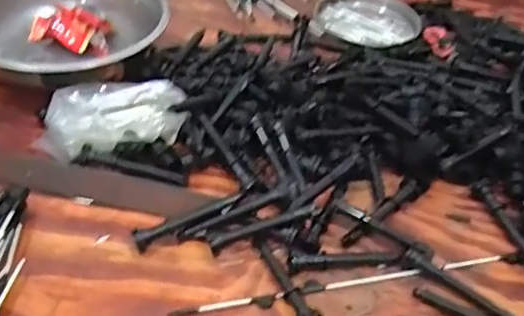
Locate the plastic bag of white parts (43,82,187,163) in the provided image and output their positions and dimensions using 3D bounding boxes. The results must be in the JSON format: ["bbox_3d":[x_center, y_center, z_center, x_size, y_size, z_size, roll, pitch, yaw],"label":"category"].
[{"bbox_3d":[-0.131,-0.036,0.504,0.123,0.033,0.072,-6,43,-14],"label":"plastic bag of white parts"}]

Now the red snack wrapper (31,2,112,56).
[{"bbox_3d":[-0.217,-0.150,0.632,0.063,0.031,0.059,21,44,16],"label":"red snack wrapper"}]

